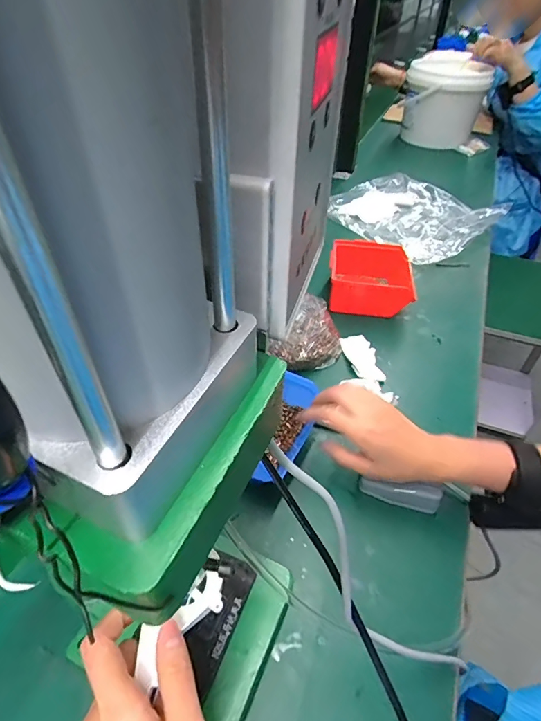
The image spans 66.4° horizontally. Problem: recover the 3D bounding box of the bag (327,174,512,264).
[{"bbox_3d":[0.301,-0.320,0.903,0.287,0.037,0.324,-32,51,-24],"label":"bag"}]

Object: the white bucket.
[{"bbox_3d":[0.522,-0.795,1.245,0.236,0.194,0.298,14,46,13],"label":"white bucket"}]

